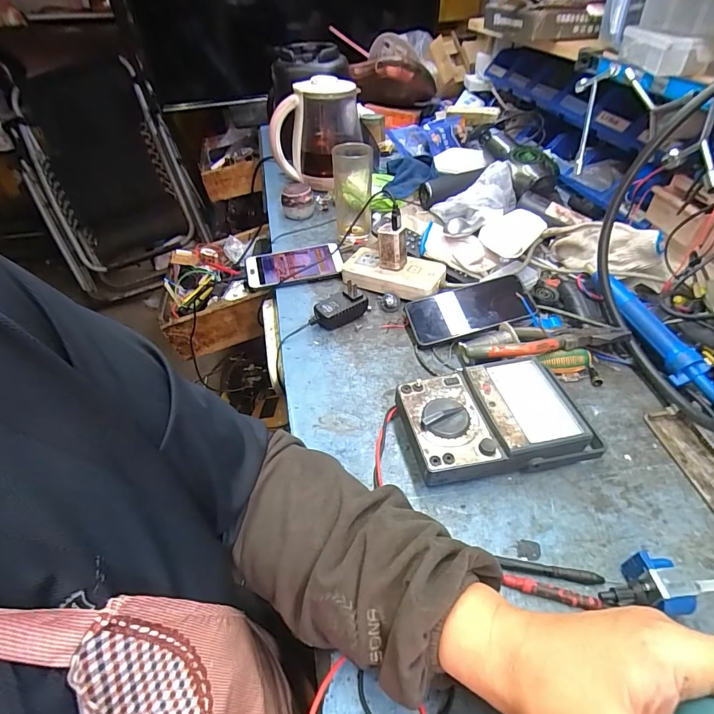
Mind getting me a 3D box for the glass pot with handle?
[{"bbox_3d":[-0.085,-0.454,0.856,0.176,0.199,0.123,-3,44,-1],"label":"glass pot with handle"}]

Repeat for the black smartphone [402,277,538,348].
[{"bbox_3d":[0.149,-0.064,0.560,0.157,0.016,0.085,-10,52,8],"label":"black smartphone"}]

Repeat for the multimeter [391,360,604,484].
[{"bbox_3d":[0.139,0.067,0.433,0.180,0.049,0.117,-11,45,-10],"label":"multimeter"}]

